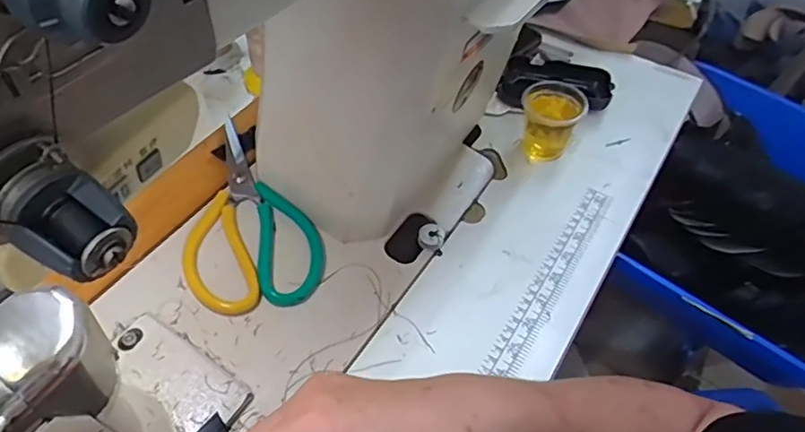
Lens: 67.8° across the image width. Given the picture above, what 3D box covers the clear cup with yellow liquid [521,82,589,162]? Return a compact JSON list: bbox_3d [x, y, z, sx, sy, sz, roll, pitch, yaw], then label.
[{"bbox_3d":[0.139,-0.087,0.569,0.056,0.061,0.053,1,50,-1],"label":"clear cup with yellow liquid"}]

